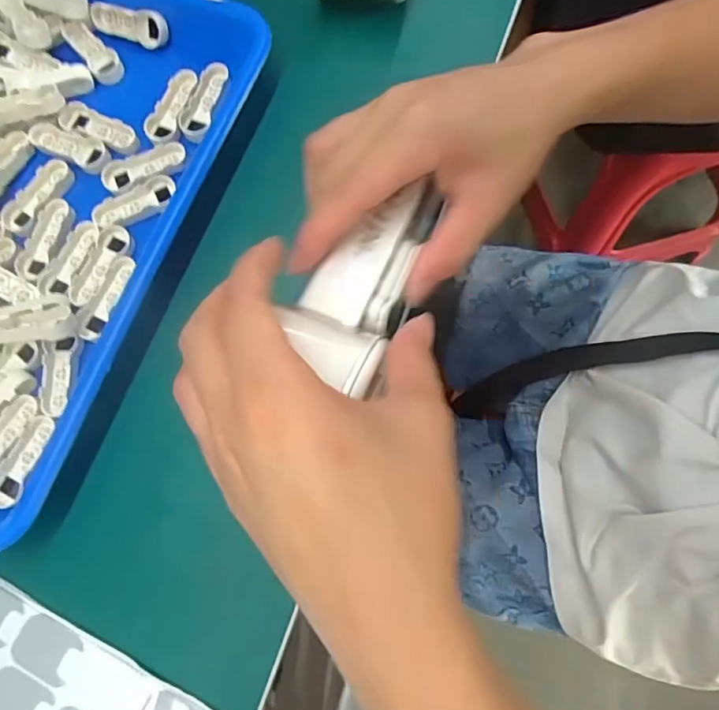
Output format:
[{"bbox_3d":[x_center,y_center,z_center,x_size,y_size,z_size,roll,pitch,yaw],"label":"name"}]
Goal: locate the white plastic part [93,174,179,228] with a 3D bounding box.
[{"bbox_3d":[-0.131,-0.088,0.304,0.049,0.005,0.018,-30,77,-4],"label":"white plastic part"}]

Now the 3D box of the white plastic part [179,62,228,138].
[{"bbox_3d":[-0.095,-0.156,0.319,0.013,0.009,0.050,20,79,8],"label":"white plastic part"}]

